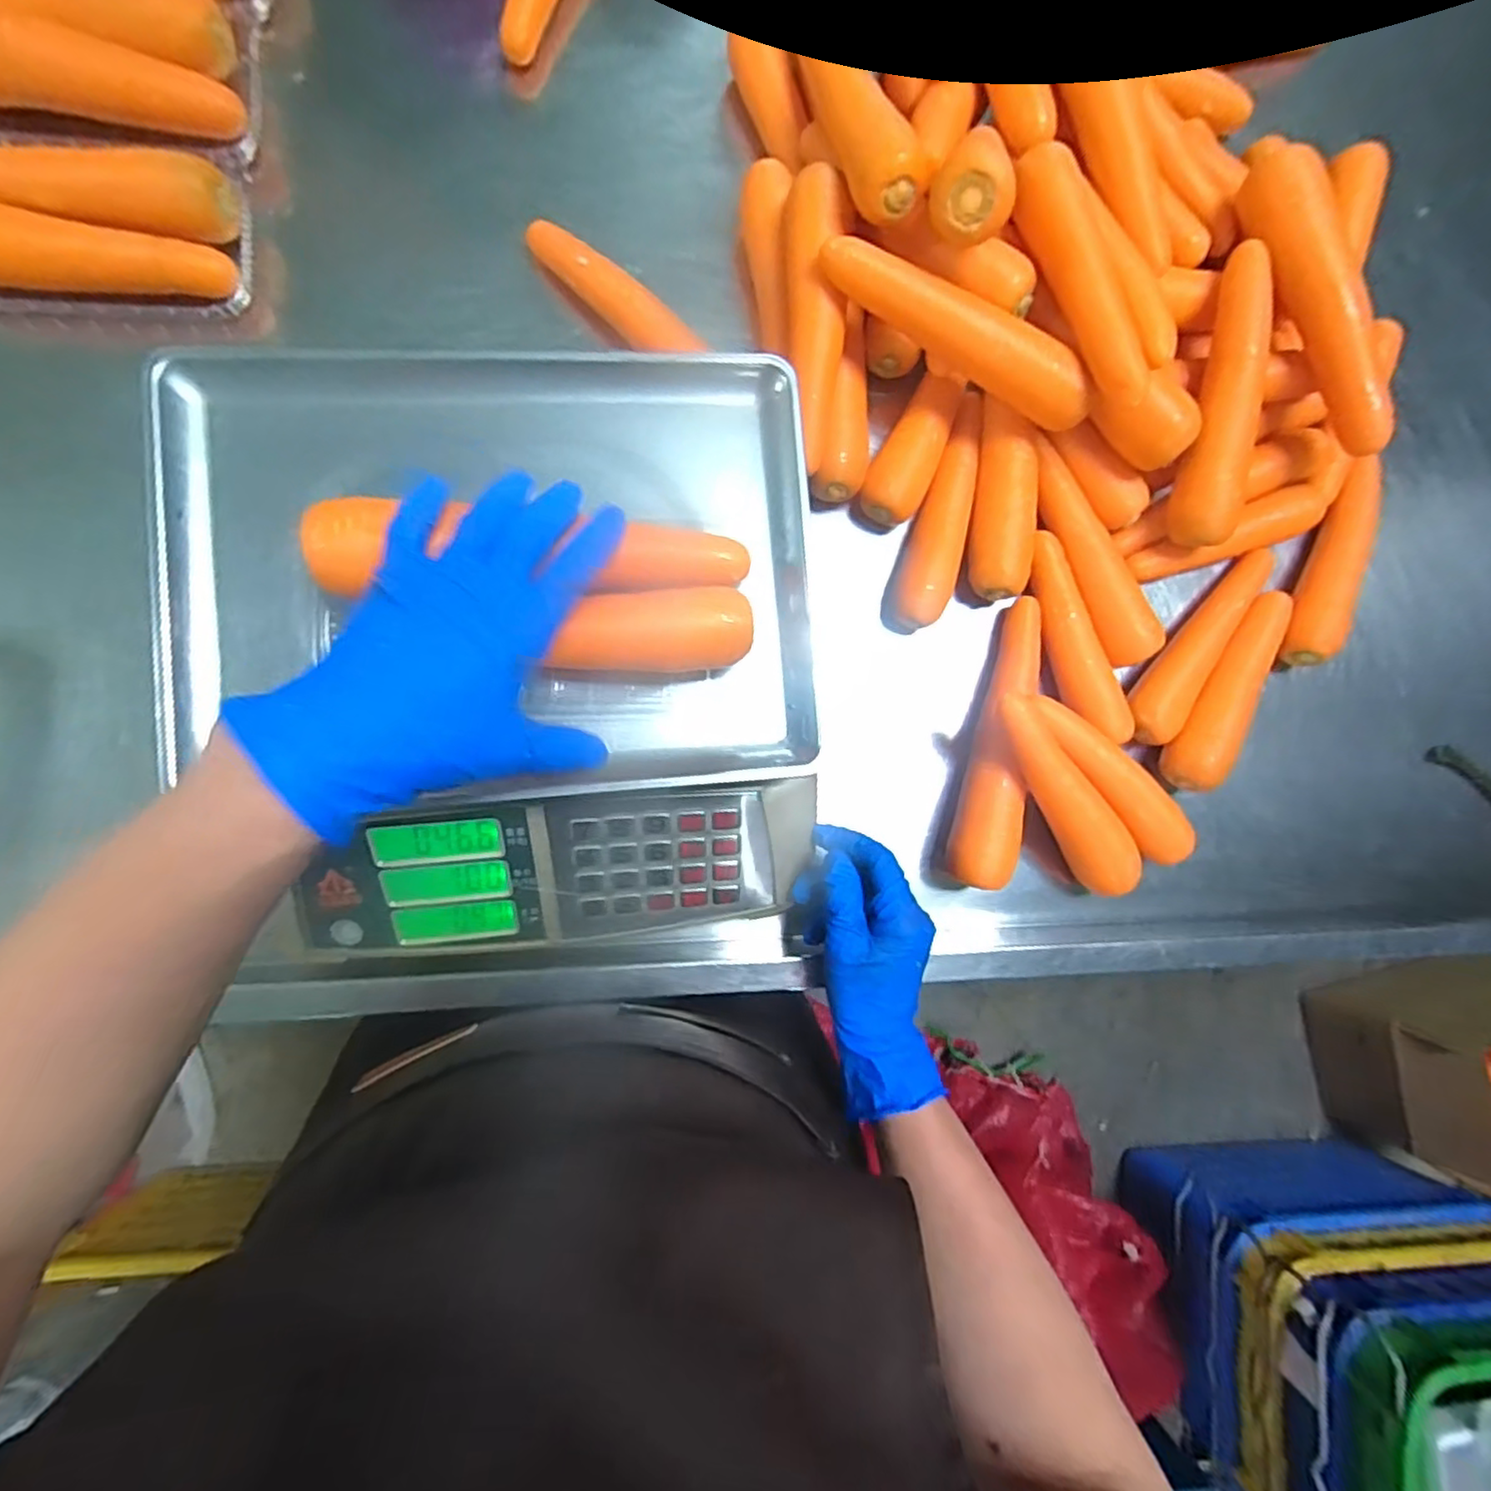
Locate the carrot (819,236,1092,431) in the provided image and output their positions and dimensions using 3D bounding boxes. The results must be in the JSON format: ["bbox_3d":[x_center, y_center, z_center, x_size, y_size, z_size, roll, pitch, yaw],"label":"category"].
[{"bbox_3d":[0.145,-0.275,0.440,0.206,0.037,0.035,26,84,-6],"label":"carrot"}]

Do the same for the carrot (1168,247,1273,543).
[{"bbox_3d":[0.355,-0.255,0.497,0.048,0.057,0.208,9,86,-7],"label":"carrot"}]

